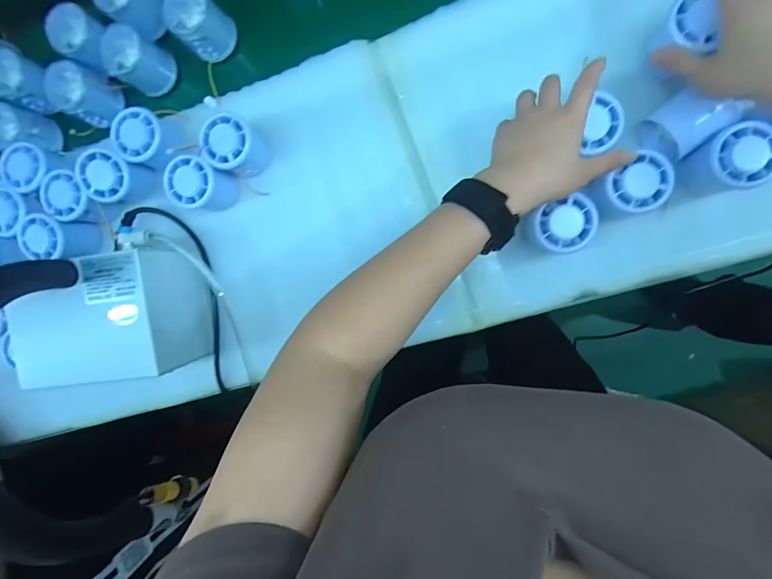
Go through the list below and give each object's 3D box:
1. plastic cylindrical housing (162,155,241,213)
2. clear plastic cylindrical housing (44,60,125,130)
[{"bbox_3d":[-0.201,-0.113,0.429,0.059,0.047,0.051,28,97,5],"label":"plastic cylindrical housing"},{"bbox_3d":[-0.367,-0.236,0.467,0.058,0.058,0.056,1,94,8],"label":"clear plastic cylindrical housing"}]

